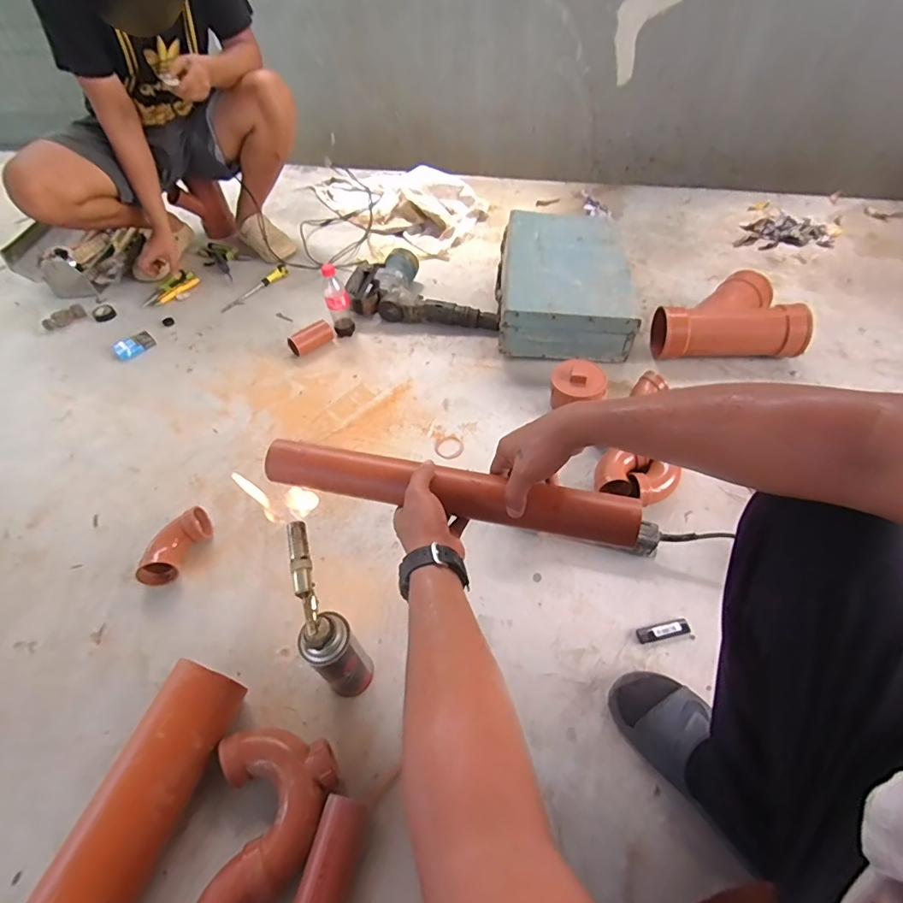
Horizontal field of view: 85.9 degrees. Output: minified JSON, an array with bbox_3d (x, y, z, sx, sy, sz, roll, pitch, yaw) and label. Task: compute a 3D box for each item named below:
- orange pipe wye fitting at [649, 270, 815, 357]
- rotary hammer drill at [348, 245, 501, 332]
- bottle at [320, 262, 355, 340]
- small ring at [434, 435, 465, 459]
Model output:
[{"bbox_3d":[0.620,-0.303,1.099,0.304,0.118,0.194,8,52,12],"label":"orange pipe wye fitting"},{"bbox_3d":[-0.072,-0.436,1.306,0.413,0.091,0.222,7,52,9],"label":"rotary hammer drill"},{"bbox_3d":[-0.283,-0.373,1.213,0.057,0.180,0.047,-15,51,-7],"label":"bottle"},{"bbox_3d":[-0.005,-0.011,1.013,0.063,0.008,0.067,-1,51,1],"label":"small ring"}]

